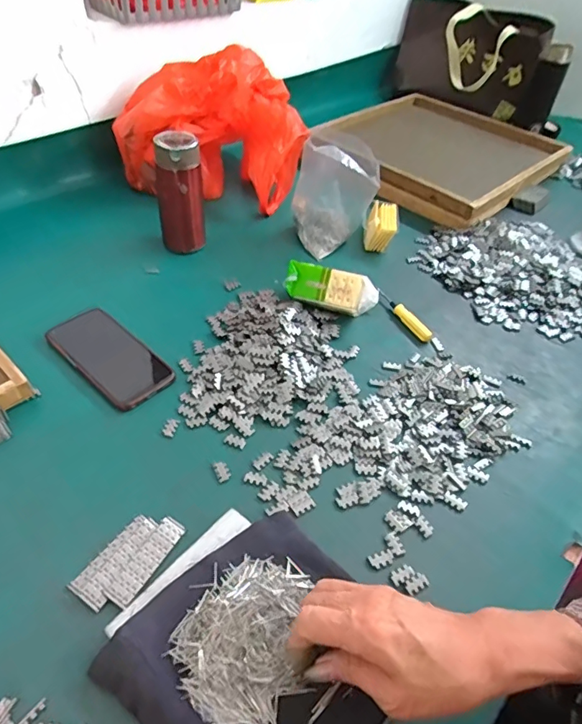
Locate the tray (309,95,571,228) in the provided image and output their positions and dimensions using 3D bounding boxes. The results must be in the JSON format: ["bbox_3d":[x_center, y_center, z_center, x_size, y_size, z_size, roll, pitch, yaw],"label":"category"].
[{"bbox_3d":[0.295,-0.432,1.023,0.402,0.069,0.383,37,53,26],"label":"tray"}]

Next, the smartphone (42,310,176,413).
[{"bbox_3d":[-0.213,-0.012,0.581,0.157,0.009,0.079,35,52,25],"label":"smartphone"}]

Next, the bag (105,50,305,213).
[{"bbox_3d":[-0.133,-0.399,0.842,0.292,0.200,0.160,13,46,6],"label":"bag"}]

